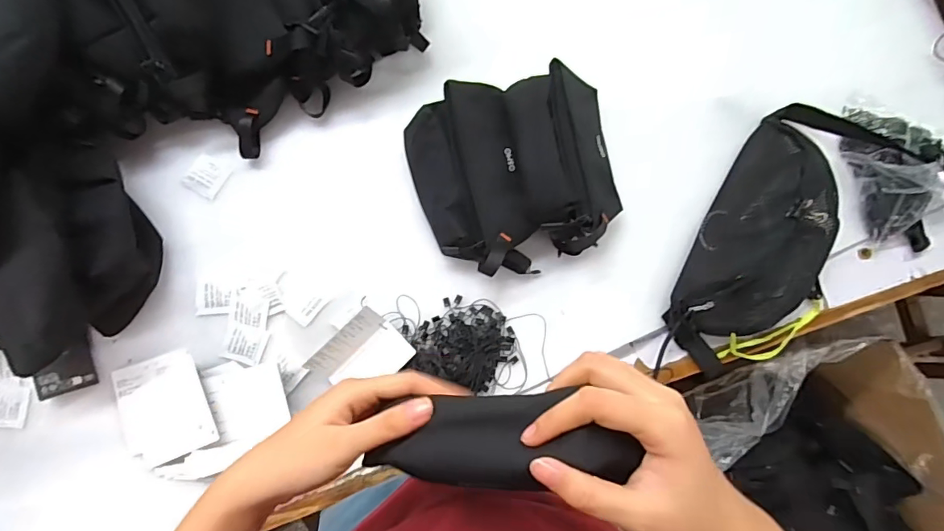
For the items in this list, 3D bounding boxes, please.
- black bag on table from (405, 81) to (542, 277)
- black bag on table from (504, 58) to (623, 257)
[{"bbox_3d":[-0.003,-0.093,0.527,0.113,0.057,0.213,-13,85,-8],"label":"black bag on table"},{"bbox_3d":[0.104,-0.118,0.531,0.123,0.077,0.206,-6,85,-7],"label":"black bag on table"}]

